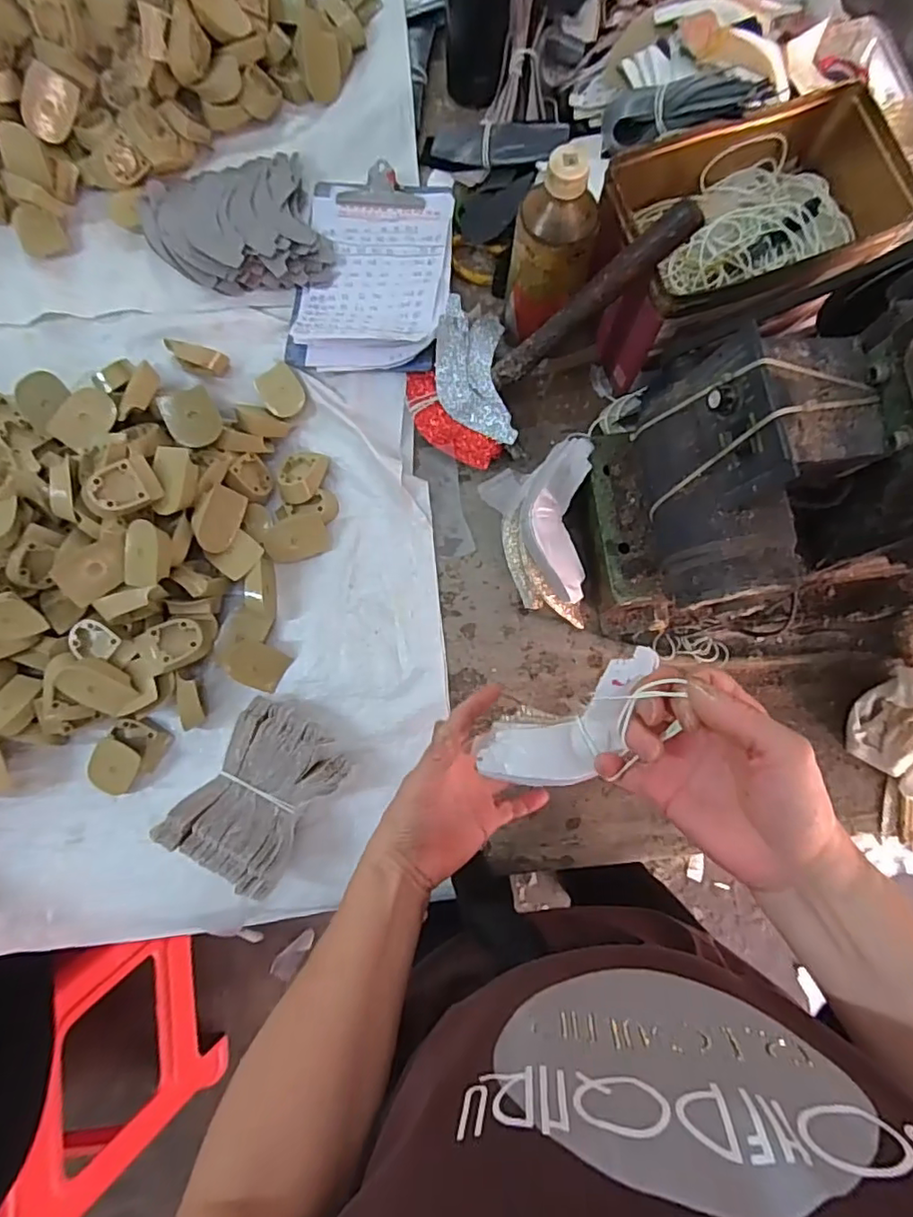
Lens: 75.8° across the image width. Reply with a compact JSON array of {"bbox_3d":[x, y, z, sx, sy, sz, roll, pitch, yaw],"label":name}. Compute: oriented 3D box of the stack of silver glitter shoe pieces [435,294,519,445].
[{"bbox_3d":[0.015,-0.221,0.555,0.068,0.044,0.138,-4,81,0],"label":"stack of silver glitter shoe pieces"}]

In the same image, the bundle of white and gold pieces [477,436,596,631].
[{"bbox_3d":[0.070,-0.065,0.523,0.089,0.077,0.152,-1,81,0],"label":"bundle of white and gold pieces"}]

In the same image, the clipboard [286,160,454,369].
[{"bbox_3d":[-0.083,-0.346,0.582,0.149,0.033,0.222,5,81,2],"label":"clipboard"}]

